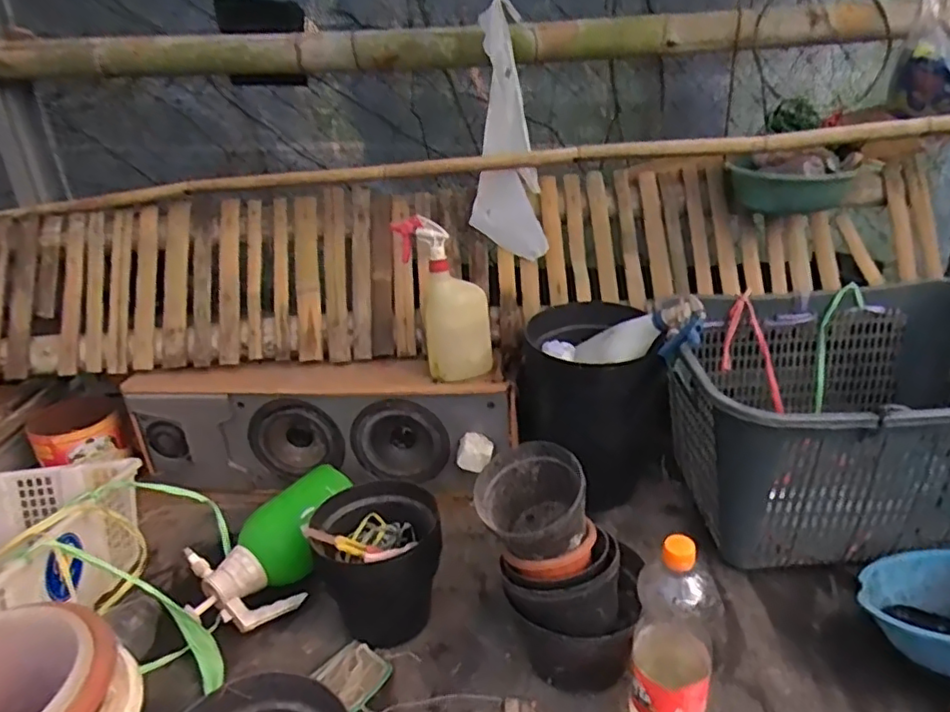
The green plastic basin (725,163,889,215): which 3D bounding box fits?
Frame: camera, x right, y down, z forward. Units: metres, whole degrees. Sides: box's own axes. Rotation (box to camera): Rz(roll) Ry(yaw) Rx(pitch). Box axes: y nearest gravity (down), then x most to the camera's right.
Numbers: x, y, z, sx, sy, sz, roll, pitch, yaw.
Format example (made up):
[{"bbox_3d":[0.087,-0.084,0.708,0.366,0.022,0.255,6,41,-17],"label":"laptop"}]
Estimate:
[{"bbox_3d":[0.551,-0.297,1.094,0.211,0.098,0.133,12,32,22],"label":"green plastic basin"}]

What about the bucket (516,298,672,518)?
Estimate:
[{"bbox_3d":[0.211,0.082,1.104,0.257,0.283,0.296,8,31,15],"label":"bucket"}]

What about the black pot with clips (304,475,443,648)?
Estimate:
[{"bbox_3d":[-0.133,0.289,0.880,0.165,0.169,0.150,0,29,0],"label":"black pot with clips"}]

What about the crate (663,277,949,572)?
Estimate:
[{"bbox_3d":[0.583,0.076,0.987,0.540,0.295,0.428,0,30,2],"label":"crate"}]

